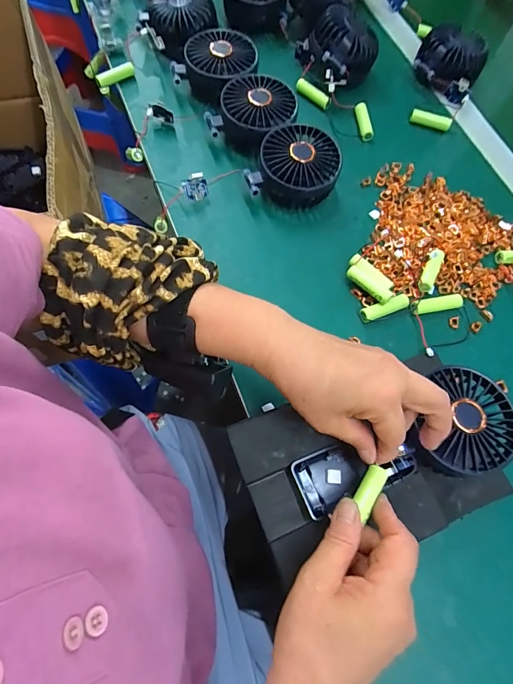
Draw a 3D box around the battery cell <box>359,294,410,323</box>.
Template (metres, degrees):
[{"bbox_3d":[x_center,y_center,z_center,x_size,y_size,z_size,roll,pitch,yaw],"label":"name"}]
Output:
[{"bbox_3d":[0.130,-0.034,0.375,0.055,0.011,0.014,-19,72,-12],"label":"battery cell"}]

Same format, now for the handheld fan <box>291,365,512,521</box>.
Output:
[{"bbox_3d":[0.115,0.081,0.298,0.182,0.030,0.080,-22,72,1],"label":"handheld fan"}]

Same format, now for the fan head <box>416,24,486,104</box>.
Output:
[{"bbox_3d":[0.256,-0.374,0.494,0.087,0.042,0.087,33,70,7],"label":"fan head"}]

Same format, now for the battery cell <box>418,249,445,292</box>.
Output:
[{"bbox_3d":[0.184,-0.076,0.391,0.015,0.010,0.054,27,69,5],"label":"battery cell"}]

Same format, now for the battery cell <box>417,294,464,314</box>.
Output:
[{"bbox_3d":[0.186,-0.039,0.381,0.049,0.011,0.013,-8,70,-8],"label":"battery cell"}]

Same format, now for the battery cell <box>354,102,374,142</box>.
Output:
[{"bbox_3d":[0.134,-0.277,0.468,0.016,0.012,0.053,-6,70,-8],"label":"battery cell"}]

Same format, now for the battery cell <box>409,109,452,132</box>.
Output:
[{"bbox_3d":[0.221,-0.282,0.473,0.050,0.013,0.012,19,69,2],"label":"battery cell"}]

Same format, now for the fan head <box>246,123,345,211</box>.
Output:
[{"bbox_3d":[0.043,-0.188,0.408,0.089,0.050,0.081,2,69,-5],"label":"fan head"}]

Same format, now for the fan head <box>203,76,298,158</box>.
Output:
[{"bbox_3d":[-0.001,-0.262,0.434,0.086,0.048,0.083,1,70,-2],"label":"fan head"}]

